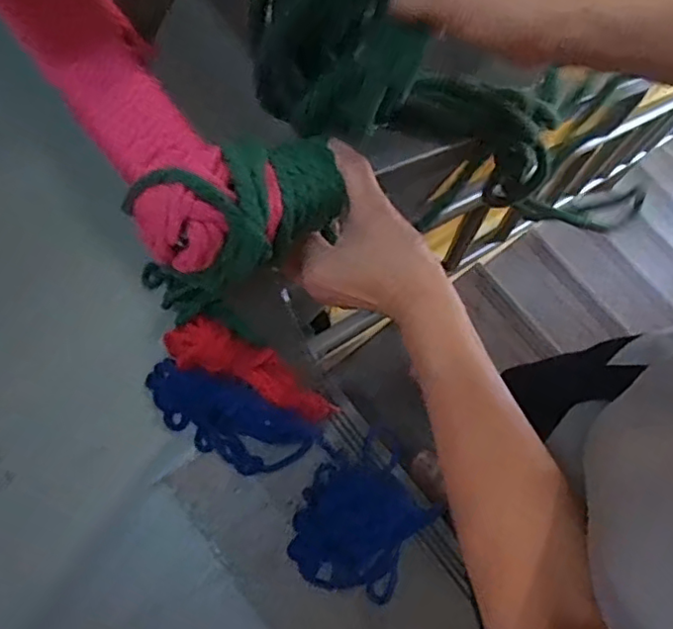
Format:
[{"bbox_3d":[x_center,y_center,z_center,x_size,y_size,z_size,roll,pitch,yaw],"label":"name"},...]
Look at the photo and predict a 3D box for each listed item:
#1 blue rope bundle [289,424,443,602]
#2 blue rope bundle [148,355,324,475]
[{"bbox_3d":[0.052,0.369,1.129,0.224,0.051,0.299,32,80,8],"label":"blue rope bundle"},{"bbox_3d":[-0.211,0.196,1.146,0.333,0.054,0.144,27,79,7],"label":"blue rope bundle"}]

